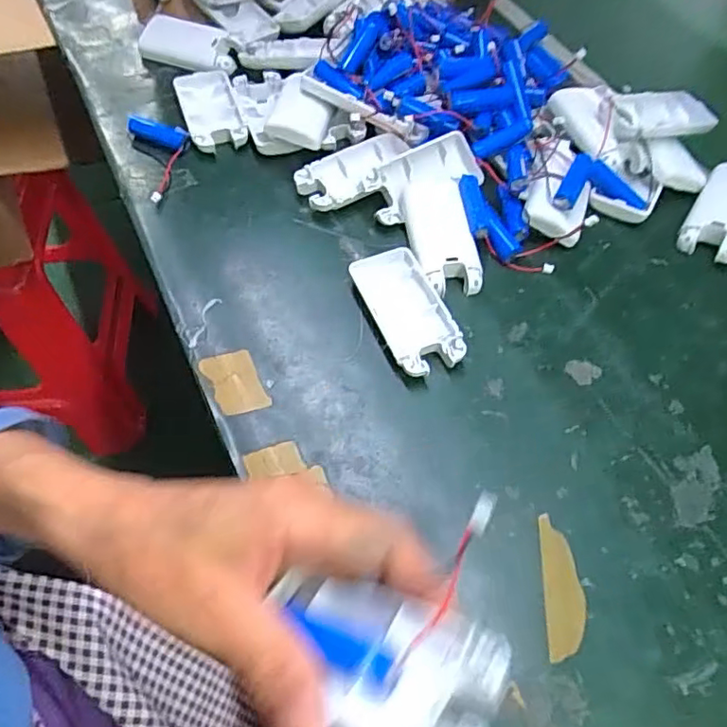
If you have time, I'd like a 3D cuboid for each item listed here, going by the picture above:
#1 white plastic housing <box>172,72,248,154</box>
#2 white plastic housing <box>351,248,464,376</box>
[{"bbox_3d":[-0.124,-0.206,0.482,0.045,0.019,0.085,-18,61,-10],"label":"white plastic housing"},{"bbox_3d":[0.027,-0.034,0.380,0.045,0.014,0.094,-22,62,-13],"label":"white plastic housing"}]

